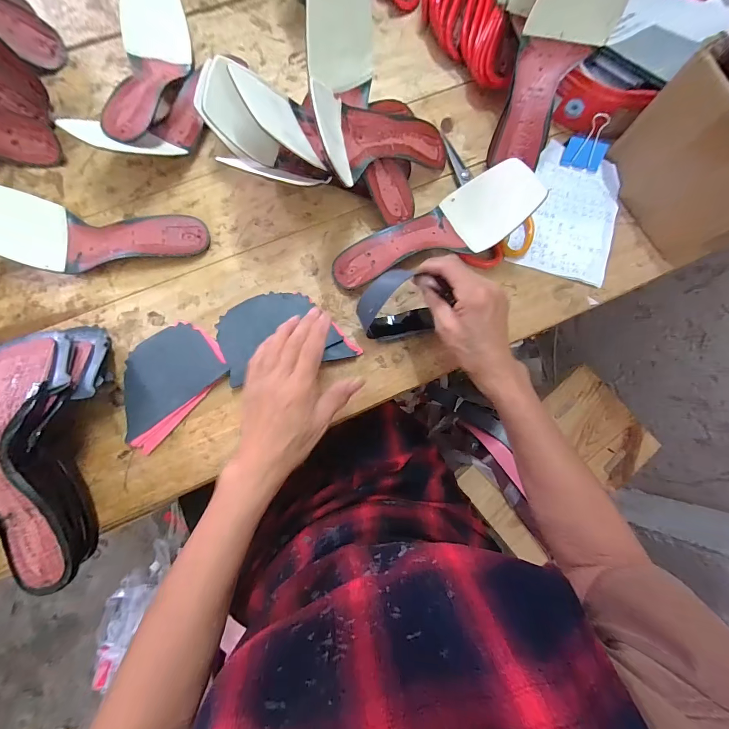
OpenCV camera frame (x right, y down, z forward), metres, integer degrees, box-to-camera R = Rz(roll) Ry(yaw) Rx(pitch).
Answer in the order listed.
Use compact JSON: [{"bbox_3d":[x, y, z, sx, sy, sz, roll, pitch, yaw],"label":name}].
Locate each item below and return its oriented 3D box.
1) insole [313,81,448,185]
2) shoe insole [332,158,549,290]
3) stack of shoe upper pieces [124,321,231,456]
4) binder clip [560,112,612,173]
[{"bbox_3d":[0.032,-0.261,0.406,0.193,0.046,0.081,-21,79,-34],"label":"insole"},{"bbox_3d":[0.075,-0.156,0.400,0.231,0.071,0.081,-21,82,-5],"label":"shoe insole"},{"bbox_3d":[-0.226,0.017,0.389,0.093,0.015,0.134,43,82,5],"label":"stack of shoe upper pieces"},{"bbox_3d":[0.299,-0.295,0.454,0.052,0.042,0.047,13,80,0],"label":"binder clip"}]

